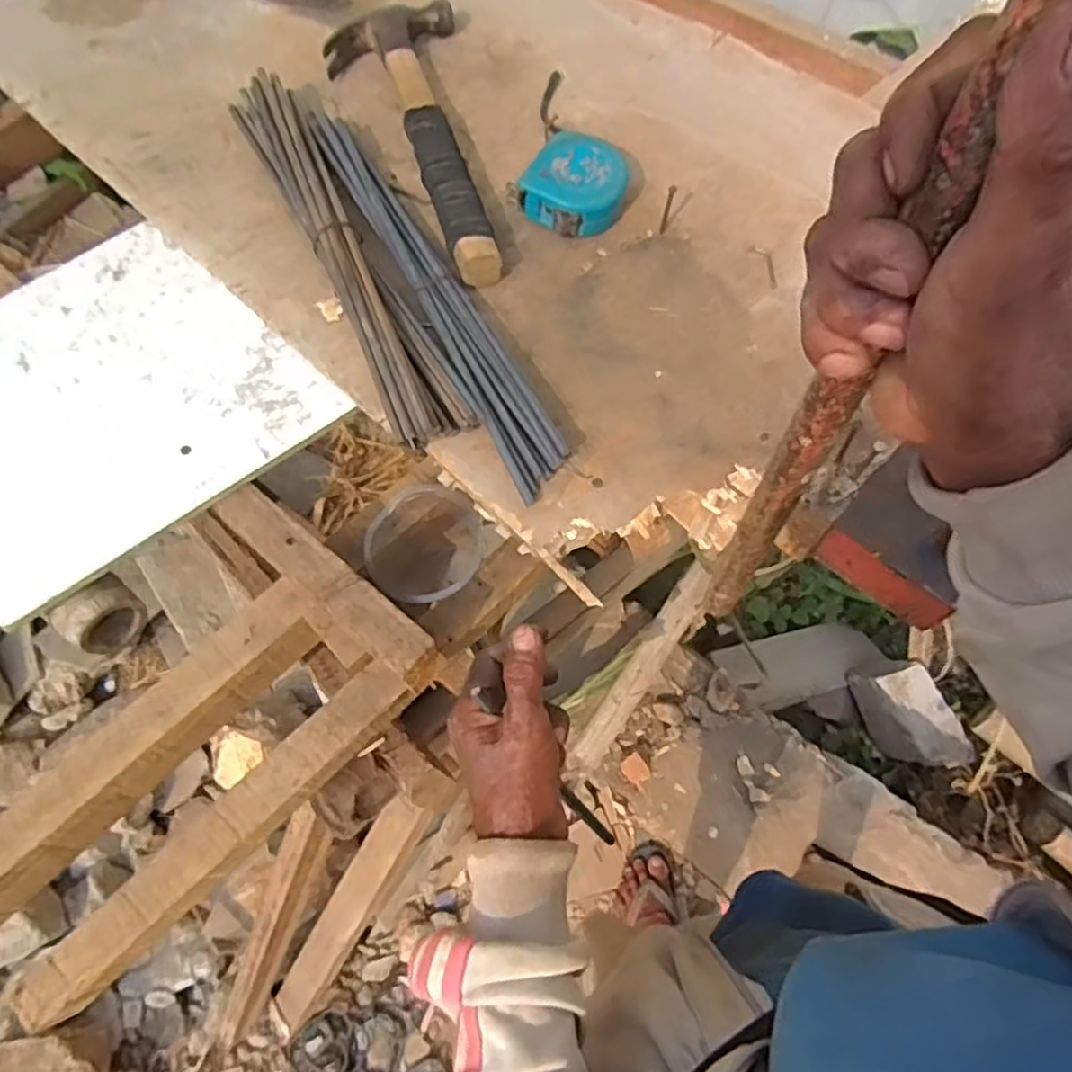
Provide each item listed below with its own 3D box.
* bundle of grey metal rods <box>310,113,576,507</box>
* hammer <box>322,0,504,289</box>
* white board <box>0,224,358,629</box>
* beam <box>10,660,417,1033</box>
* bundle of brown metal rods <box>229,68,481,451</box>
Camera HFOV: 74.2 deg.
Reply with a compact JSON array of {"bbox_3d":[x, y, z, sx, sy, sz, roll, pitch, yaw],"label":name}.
[{"bbox_3d":[-0.084,-0.200,0.545,0.043,0.031,0.388,-28,67,-10],"label":"bundle of grey metal rods"},{"bbox_3d":[-0.102,-0.343,0.612,0.117,0.030,0.335,-14,65,-3],"label":"hammer"},{"bbox_3d":[-0.337,-0.115,0.551,0.264,0.010,0.287,-37,68,-13],"label":"white board"},{"bbox_3d":[-0.204,0.200,0.482,0.293,0.041,0.033,-43,71,-14],"label":"beam"},{"bbox_3d":[-0.156,-0.237,0.565,0.058,0.033,0.404,-26,66,-9],"label":"bundle of brown metal rods"}]

